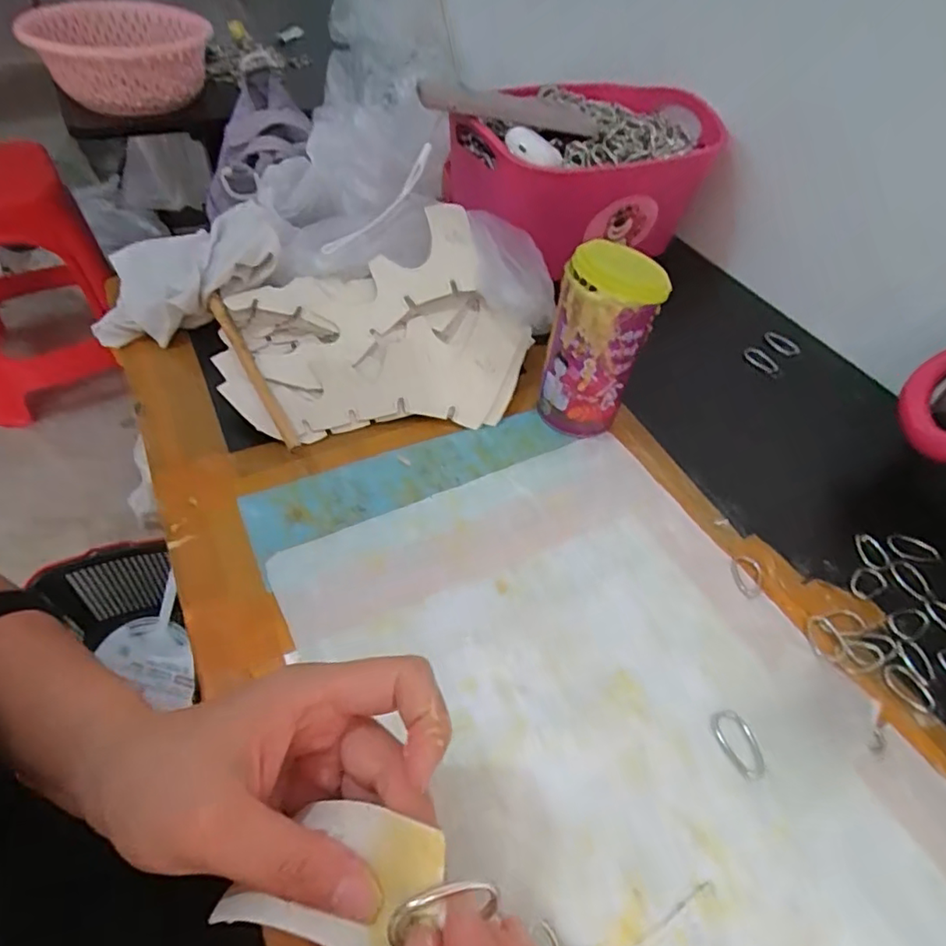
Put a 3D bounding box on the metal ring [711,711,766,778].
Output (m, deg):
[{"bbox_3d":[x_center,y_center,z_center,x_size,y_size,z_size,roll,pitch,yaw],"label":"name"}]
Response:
[{"bbox_3d":[0.140,0.142,0.309,0.019,0.004,0.034,-11,52,-13],"label":"metal ring"}]

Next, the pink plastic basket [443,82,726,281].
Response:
[{"bbox_3d":[0.114,-0.306,0.599,0.286,0.114,0.176,-25,56,-23],"label":"pink plastic basket"}]

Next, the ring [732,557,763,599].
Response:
[{"bbox_3d":[0.177,0.067,0.379,0.019,0.004,0.032,14,50,8],"label":"ring"}]

